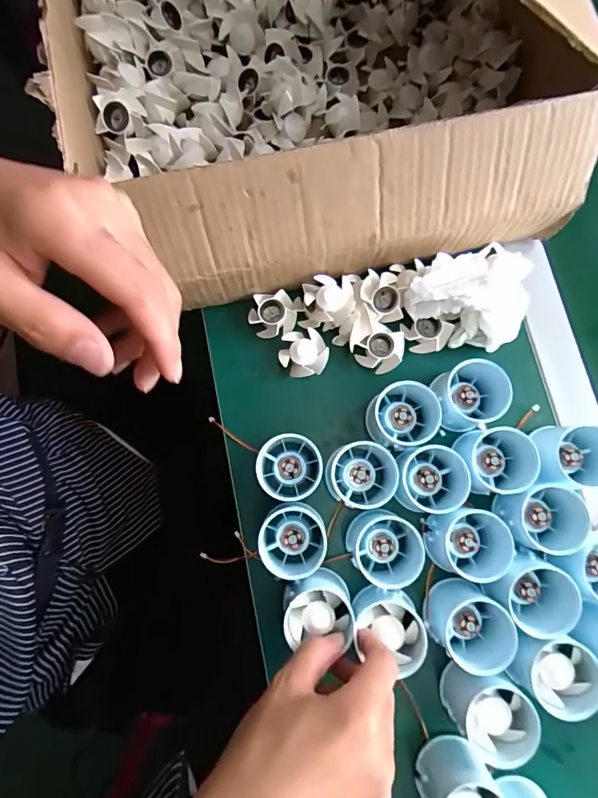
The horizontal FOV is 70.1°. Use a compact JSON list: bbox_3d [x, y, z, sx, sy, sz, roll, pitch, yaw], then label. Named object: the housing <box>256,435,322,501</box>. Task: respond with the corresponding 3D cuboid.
[{"bbox_3d":[-0.008,0.057,0.363,0.055,0.034,0.055,15,80,2],"label":"housing"}]

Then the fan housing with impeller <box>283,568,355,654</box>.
[{"bbox_3d":[0.014,0.164,0.332,0.051,0.044,0.052,-2,80,-1],"label":"fan housing with impeller"}]

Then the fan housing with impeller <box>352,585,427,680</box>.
[{"bbox_3d":[0.068,0.176,0.329,0.047,0.049,0.049,0,80,-1],"label":"fan housing with impeller"}]

